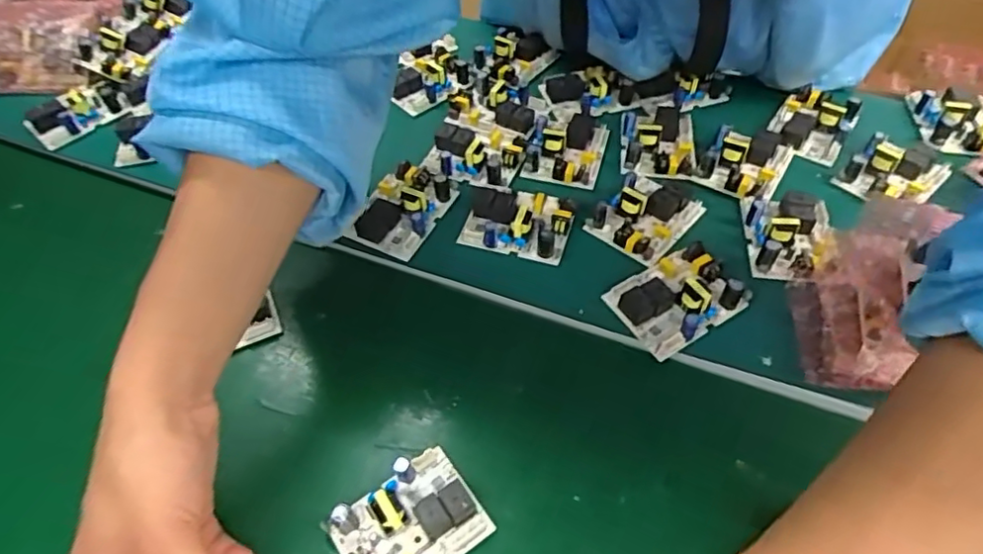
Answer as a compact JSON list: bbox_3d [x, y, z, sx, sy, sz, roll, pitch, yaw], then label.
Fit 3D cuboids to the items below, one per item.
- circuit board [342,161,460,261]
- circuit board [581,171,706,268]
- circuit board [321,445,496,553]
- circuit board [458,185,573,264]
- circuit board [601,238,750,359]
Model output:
[{"bbox_3d":[-0.071,-0.056,0.470,0.059,0.025,0.080,20,57,18],"label":"circuit board"},{"bbox_3d":[0.119,-0.052,0.459,0.061,0.022,0.081,35,62,26],"label":"circuit board"},{"bbox_3d":[-0.049,0.140,0.343,0.079,0.025,0.064,-31,57,-19],"label":"circuit board"},{"bbox_3d":[0.019,-0.046,0.457,0.080,0.025,0.058,10,54,11],"label":"circuit board"},{"bbox_3d":[0.127,0.013,0.410,0.077,0.026,0.060,-26,56,-15],"label":"circuit board"}]

